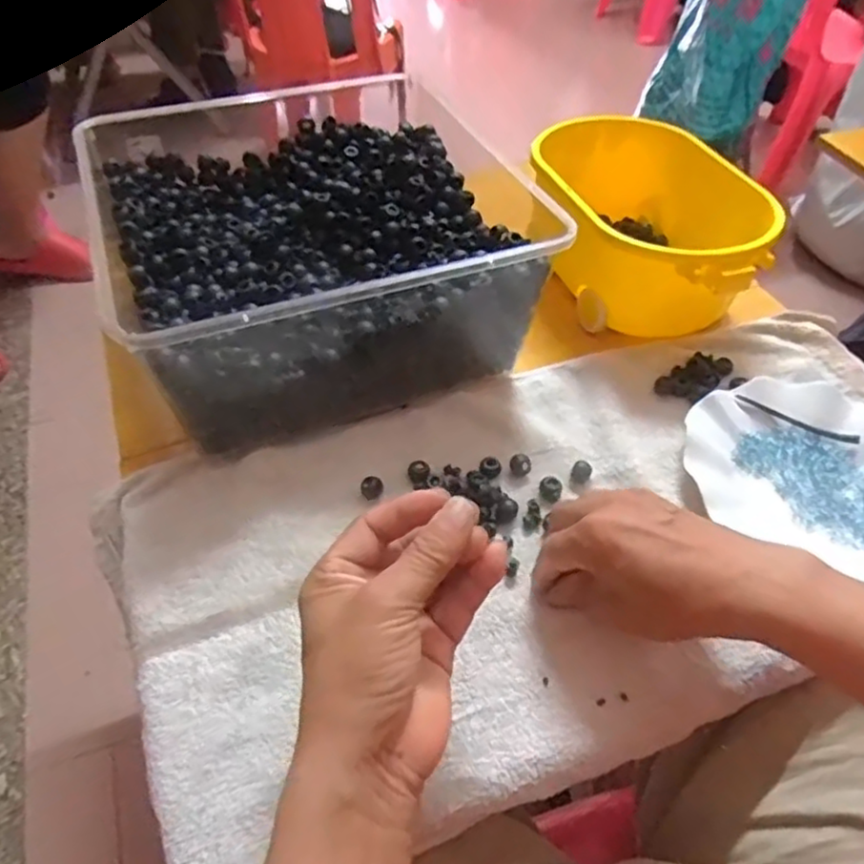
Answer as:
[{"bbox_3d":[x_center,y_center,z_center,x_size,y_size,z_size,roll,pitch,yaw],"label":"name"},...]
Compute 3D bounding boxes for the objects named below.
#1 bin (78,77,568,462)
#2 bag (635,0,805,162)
[{"bbox_3d":[-0.086,-0.140,0.540,0.283,0.139,0.287,-16,51,-16],"label":"bin"},{"bbox_3d":[0.651,-0.891,1.453,0.285,0.439,0.320,18,50,13],"label":"bag"}]

